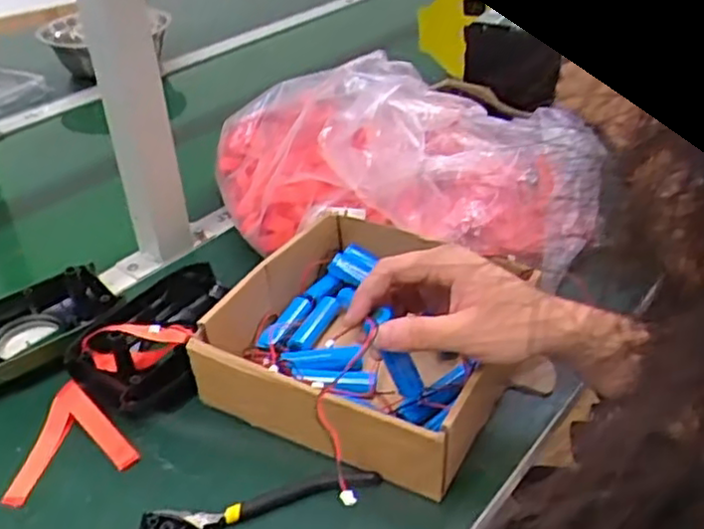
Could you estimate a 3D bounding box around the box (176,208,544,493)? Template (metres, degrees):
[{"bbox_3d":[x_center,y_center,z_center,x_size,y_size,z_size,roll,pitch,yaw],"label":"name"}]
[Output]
[{"bbox_3d":[0.020,0.057,0.565,0.222,0.072,0.213,17,39,24],"label":"box"}]

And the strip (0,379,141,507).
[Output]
[{"bbox_3d":[-0.216,0.130,0.519,0.087,0.018,0.086,-22,40,-26],"label":"strip"}]

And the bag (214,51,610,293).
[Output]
[{"bbox_3d":[0.046,-0.114,0.699,0.383,0.135,0.213,8,36,14],"label":"bag"}]

